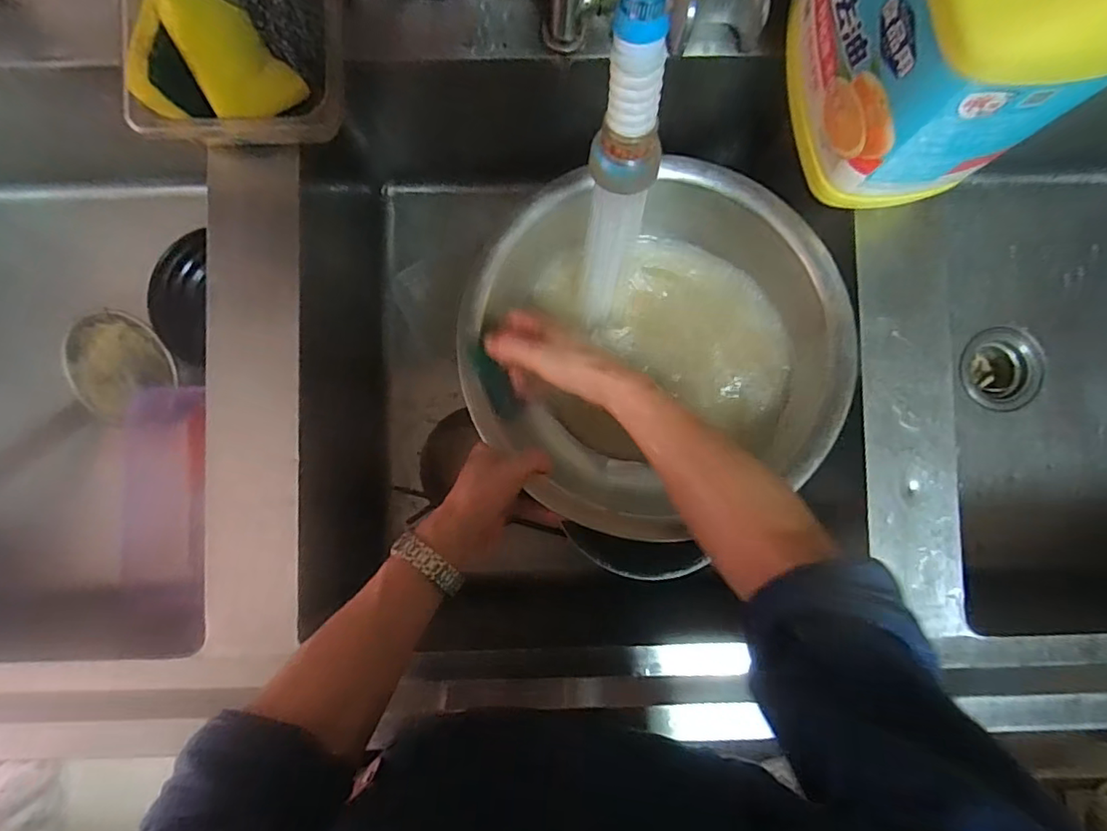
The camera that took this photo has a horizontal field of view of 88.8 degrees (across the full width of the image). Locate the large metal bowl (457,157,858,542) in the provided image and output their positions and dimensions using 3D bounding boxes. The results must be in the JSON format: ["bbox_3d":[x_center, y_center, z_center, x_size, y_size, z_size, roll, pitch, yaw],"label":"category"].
[{"bbox_3d":[0.085,-0.066,0.518,0.324,0.109,0.296,0,88,-1],"label":"large metal bowl"}]

